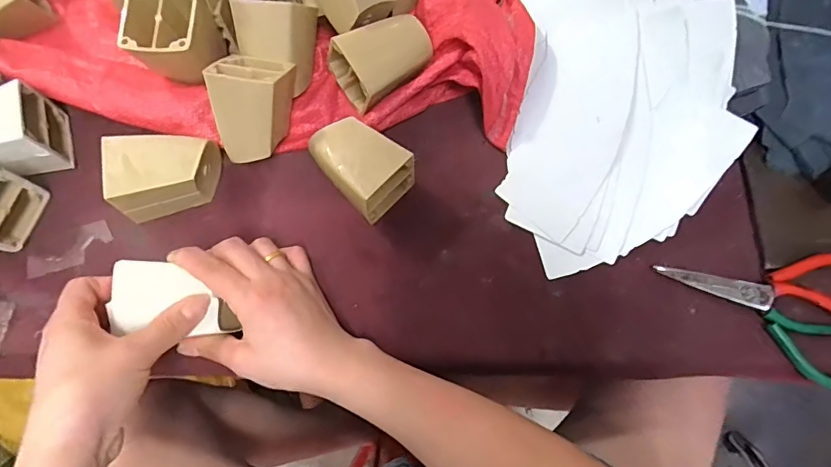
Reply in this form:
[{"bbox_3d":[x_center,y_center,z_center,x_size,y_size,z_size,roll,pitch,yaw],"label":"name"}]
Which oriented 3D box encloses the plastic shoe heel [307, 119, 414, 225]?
[{"bbox_3d":[-0.048,-0.057,0.401,0.081,0.052,0.057,43,76,10],"label":"plastic shoe heel"}]

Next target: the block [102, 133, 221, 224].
[{"bbox_3d":[-0.203,-0.050,0.392,0.079,0.054,0.056,-15,74,-6],"label":"block"}]

